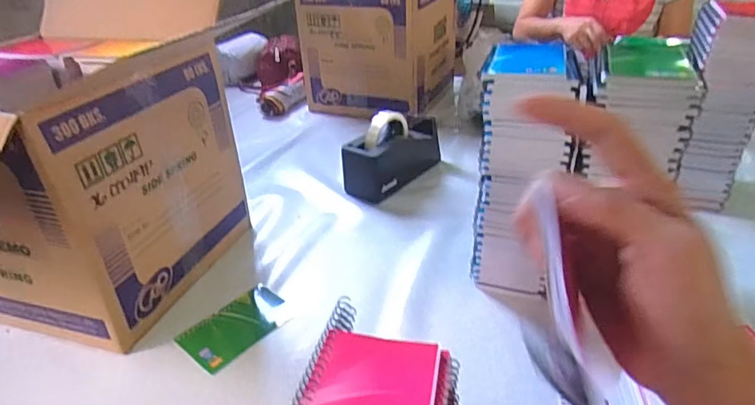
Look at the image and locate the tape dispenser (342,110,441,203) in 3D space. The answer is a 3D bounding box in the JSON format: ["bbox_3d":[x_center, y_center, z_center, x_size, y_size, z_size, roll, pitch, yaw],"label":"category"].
[{"bbox_3d":[0.034,-0.097,0.879,0.077,0.113,0.208,22,39,36],"label":"tape dispenser"}]

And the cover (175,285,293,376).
[{"bbox_3d":[-0.169,0.149,0.600,0.078,0.004,0.122,29,46,36],"label":"cover"}]

